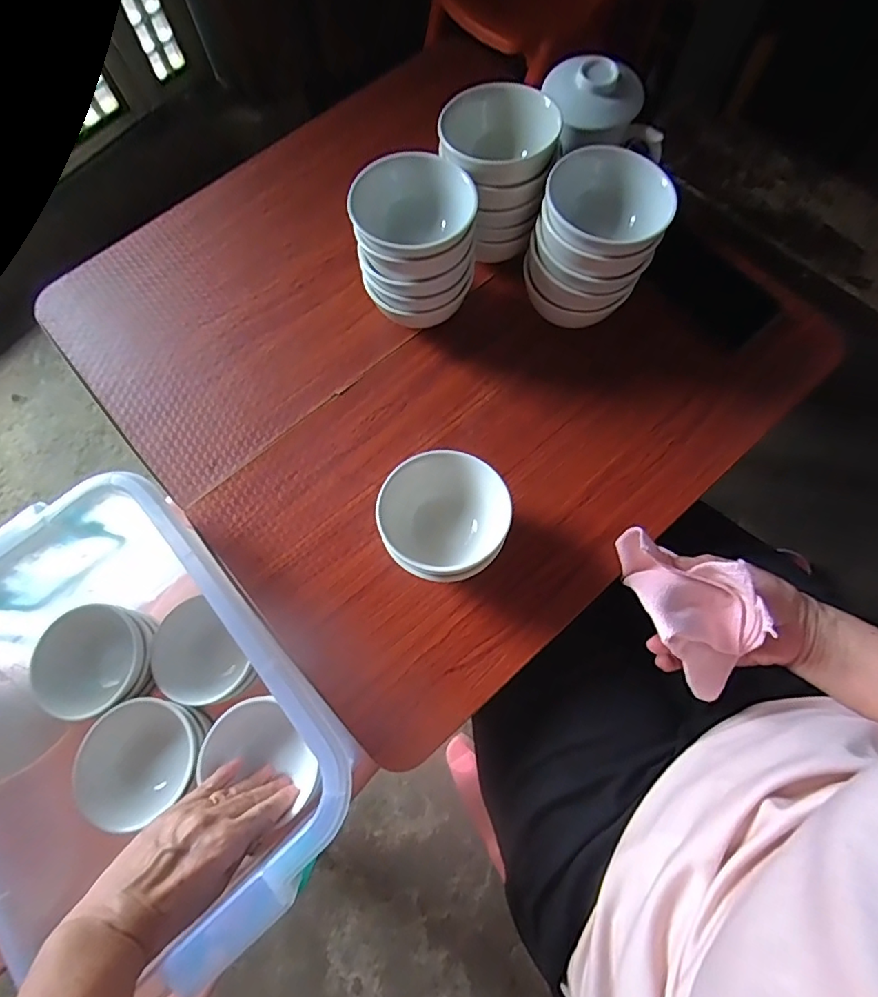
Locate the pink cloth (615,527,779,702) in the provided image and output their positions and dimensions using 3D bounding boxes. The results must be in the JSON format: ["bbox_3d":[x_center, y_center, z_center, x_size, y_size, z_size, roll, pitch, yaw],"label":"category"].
[{"bbox_3d":[0.193,0.085,0.410,0.133,0.063,0.078,40,76,10],"label":"pink cloth"}]

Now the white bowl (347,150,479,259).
[{"bbox_3d":[-0.021,-0.230,0.428,0.100,0.051,0.083,-16,73,-4],"label":"white bowl"}]

